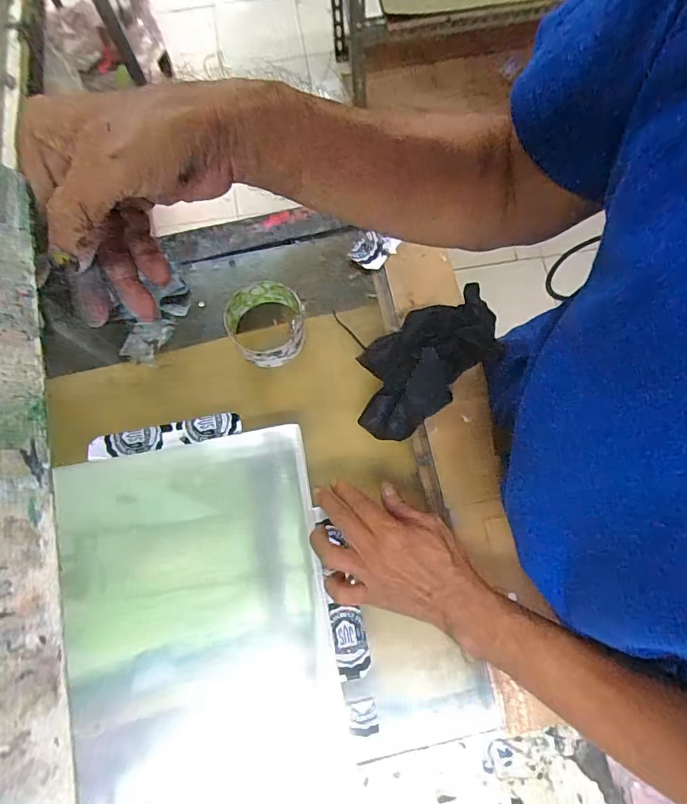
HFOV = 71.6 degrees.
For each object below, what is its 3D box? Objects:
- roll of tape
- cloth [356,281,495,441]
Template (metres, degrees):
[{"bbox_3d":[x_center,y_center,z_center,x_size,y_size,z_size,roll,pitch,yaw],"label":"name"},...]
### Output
[{"bbox_3d":[-0.081,-0.084,0.505,0.080,0.041,0.083,0,75,1],"label":"roll of tape"},{"bbox_3d":[0.081,-0.041,0.493,0.166,0.055,0.095,-37,77,-10],"label":"cloth"}]

